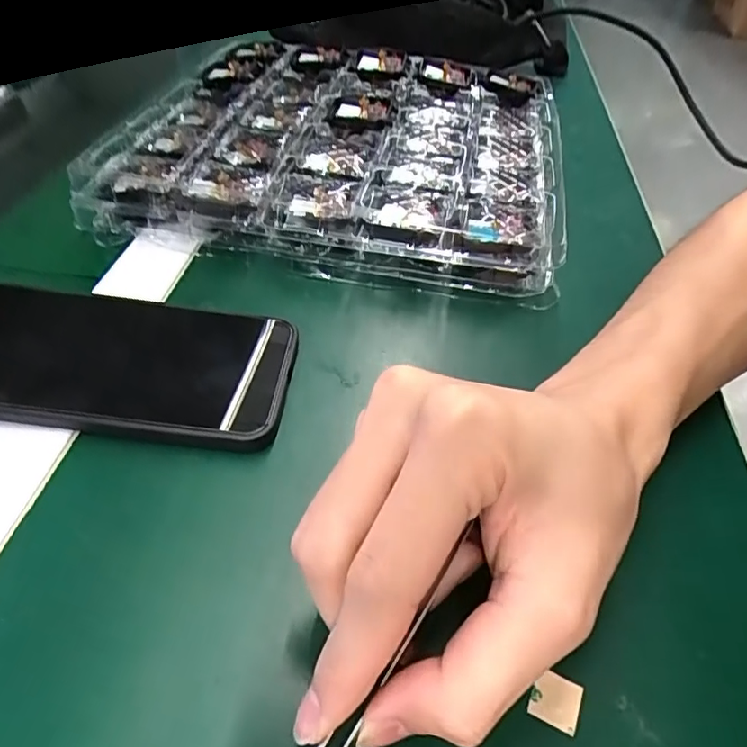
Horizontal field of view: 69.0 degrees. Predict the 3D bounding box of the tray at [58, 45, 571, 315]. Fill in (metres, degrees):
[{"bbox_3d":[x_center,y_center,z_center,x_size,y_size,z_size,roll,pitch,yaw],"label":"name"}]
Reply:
[{"bbox_3d":[-0.019,-0.170,0.392,0.284,0.040,0.269,7,46,3],"label":"tray"}]

